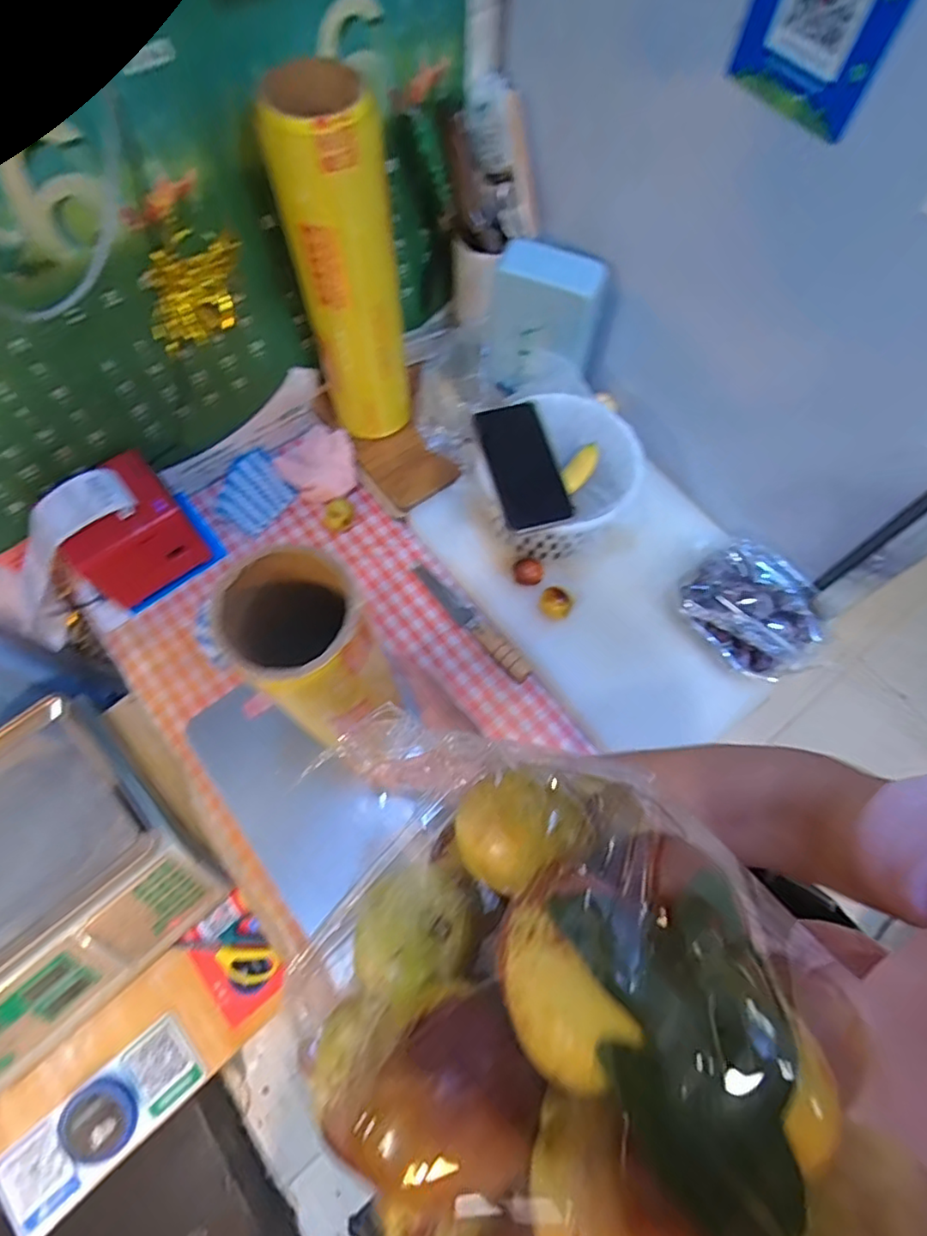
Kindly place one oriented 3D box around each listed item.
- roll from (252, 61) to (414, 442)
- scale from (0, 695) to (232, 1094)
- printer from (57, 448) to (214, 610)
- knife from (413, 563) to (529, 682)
[{"bbox_3d":[-0.120,-0.347,0.646,0.102,0.365,0.090,-10,69,-4],"label":"roll"},{"bbox_3d":[-0.519,0.304,0.699,0.340,0.107,0.333,-41,74,-15],"label":"scale"},{"bbox_3d":[-0.390,-0.096,0.695,0.136,0.102,0.111,-37,73,-14],"label":"printer"},{"bbox_3d":[0.007,-0.001,0.722,0.024,0.014,0.195,-39,74,-14],"label":"knife"}]

